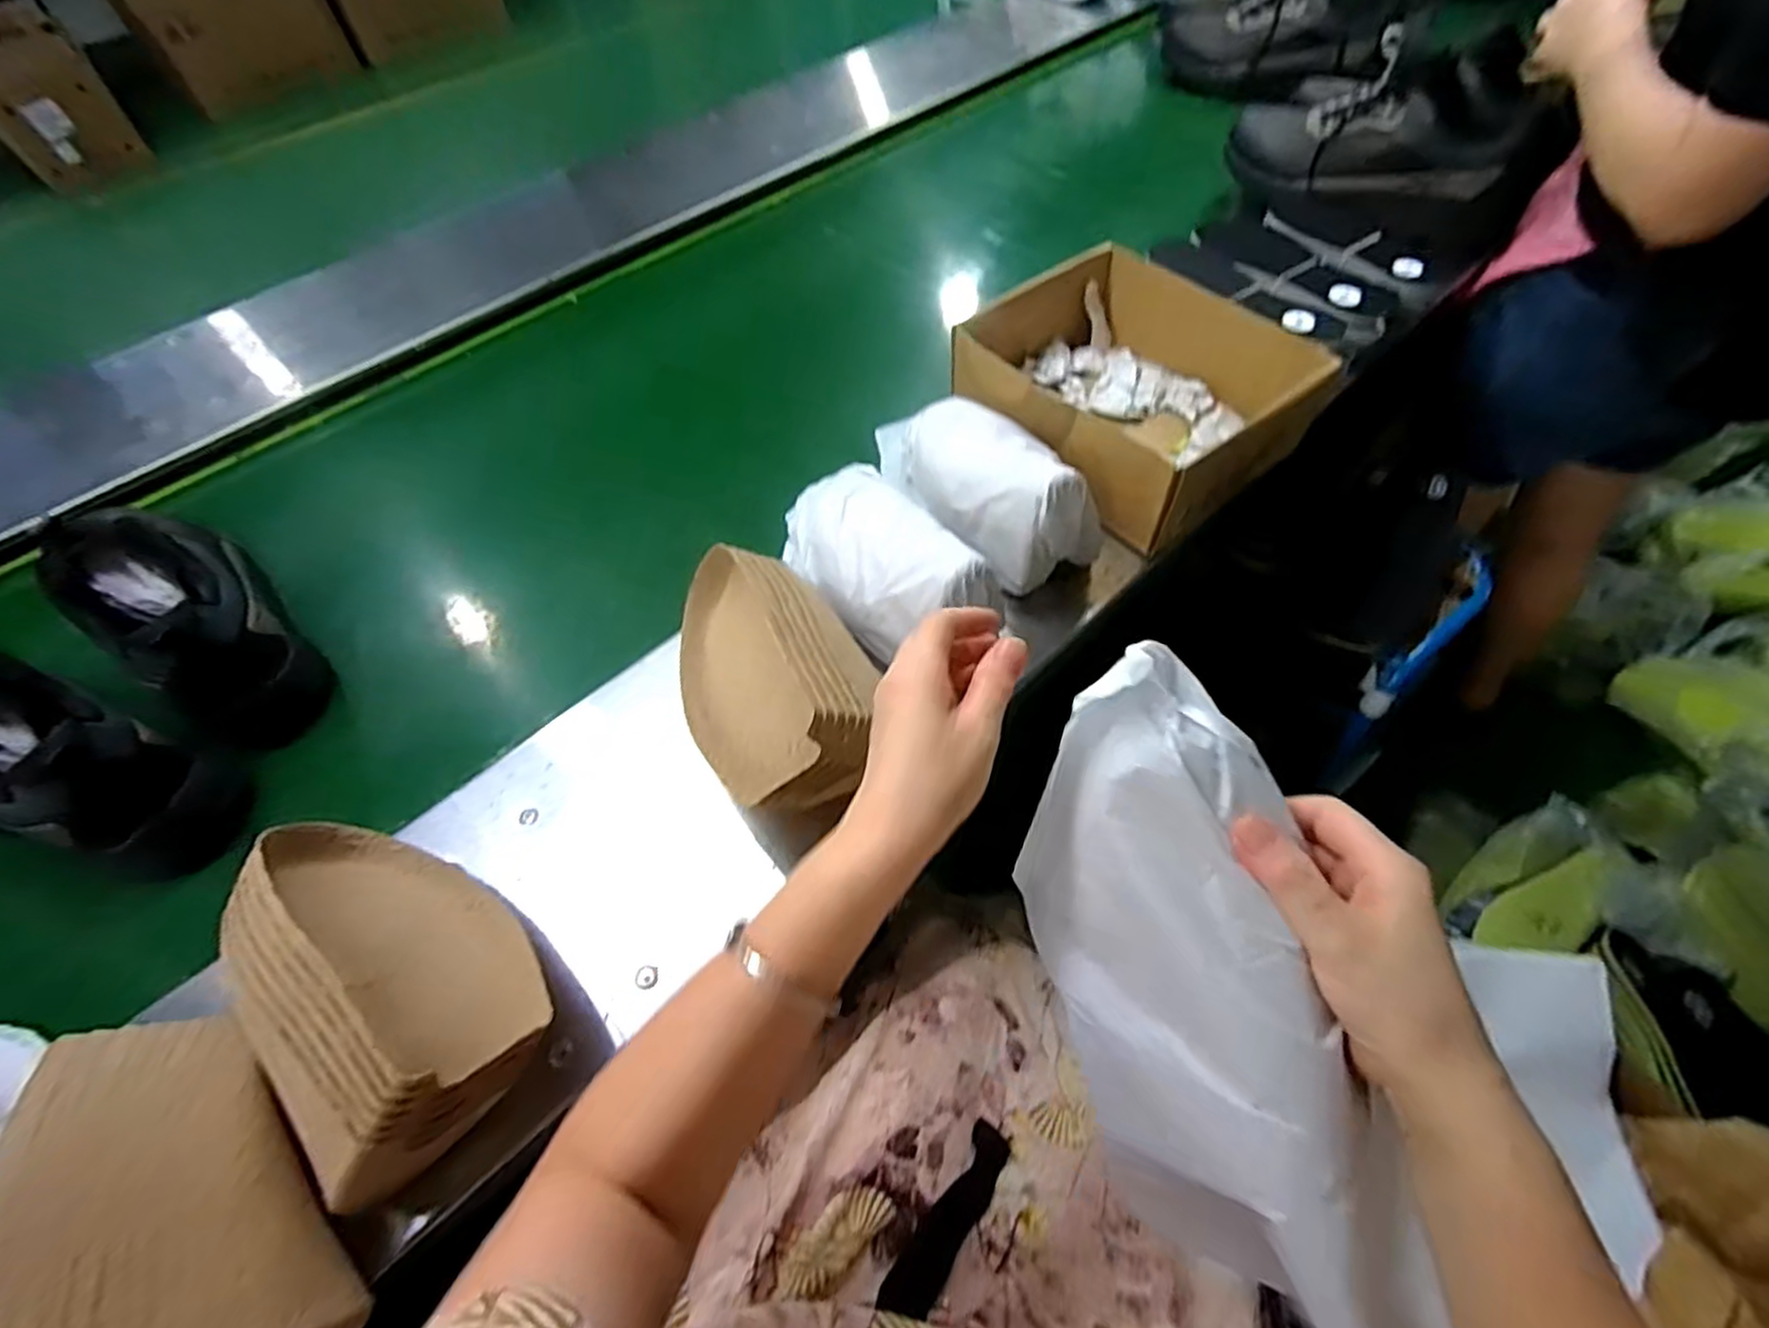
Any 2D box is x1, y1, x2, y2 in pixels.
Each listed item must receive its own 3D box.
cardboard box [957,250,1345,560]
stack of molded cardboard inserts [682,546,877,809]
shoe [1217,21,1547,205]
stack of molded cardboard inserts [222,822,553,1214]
[{"bbox_3d":[0.226,-0.254,0.695,0.237,0.086,0.267,-38,63,-21],"label":"cardboard box"},{"bbox_3d":[-0.090,-0.007,0.526,0.126,0.088,0.203,-30,60,-16],"label":"stack of molded cardboard inserts"},{"bbox_3d":[0.569,-0.621,0.872,0.331,0.135,0.101,21,59,32],"label":"shoe"},{"bbox_3d":[-0.298,0.184,0.443,0.121,0.127,0.195,-35,62,-19],"label":"stack of molded cardboard inserts"}]

